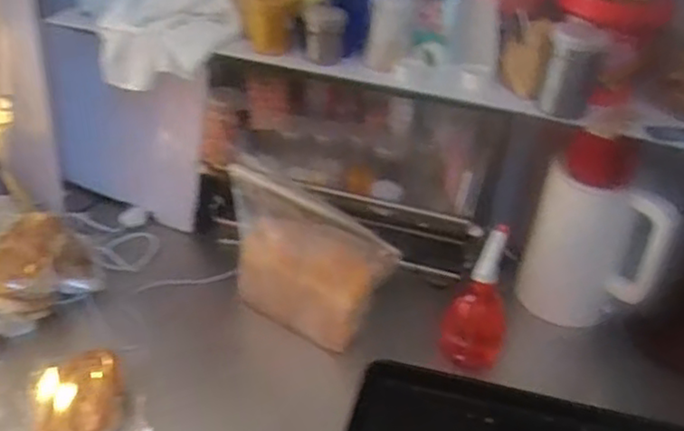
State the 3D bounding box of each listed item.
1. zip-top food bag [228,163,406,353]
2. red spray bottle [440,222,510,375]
[{"bbox_3d":[-0.067,0.065,0.987,0.288,0.181,0.083,24,40,26],"label":"zip-top food bag"},{"bbox_3d":[0.192,0.112,0.960,0.097,0.183,0.100,15,37,16],"label":"red spray bottle"}]

